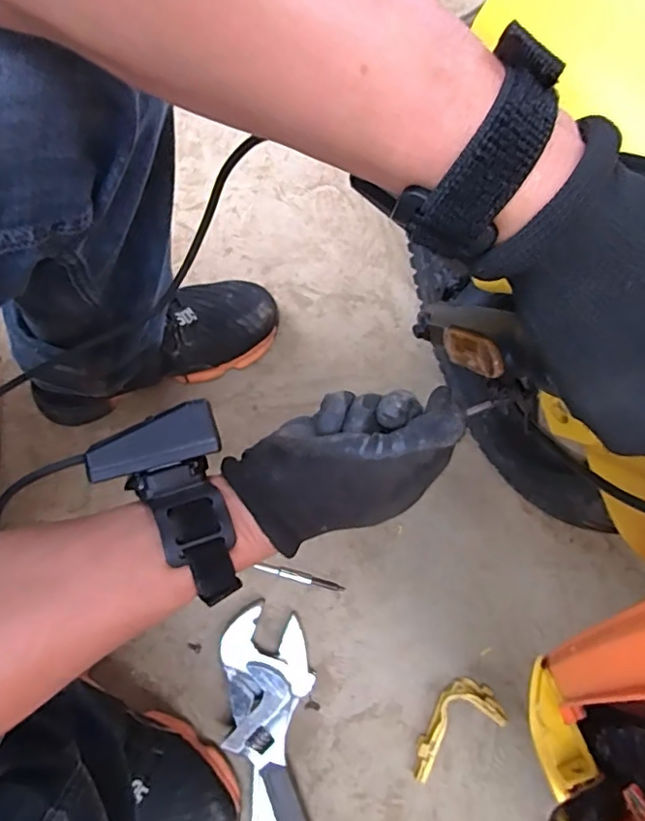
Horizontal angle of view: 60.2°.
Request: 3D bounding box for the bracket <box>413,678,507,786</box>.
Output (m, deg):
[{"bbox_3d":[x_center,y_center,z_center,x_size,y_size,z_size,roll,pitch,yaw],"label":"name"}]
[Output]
[{"bbox_3d":[0.125,0.305,0.542,0.103,0.030,0.054,-27,79,-8],"label":"bracket"}]

